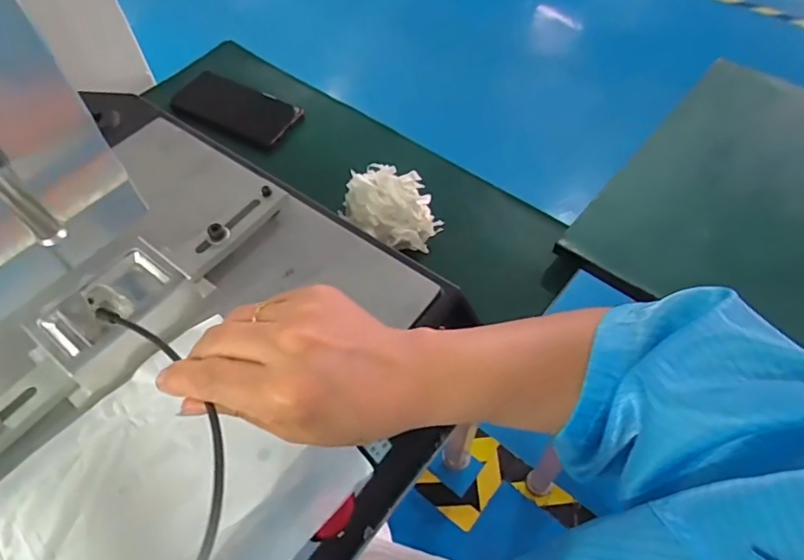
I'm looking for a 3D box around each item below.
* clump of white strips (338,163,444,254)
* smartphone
[{"bbox_3d":[-0.010,-0.071,0.520,0.094,0.045,0.076,4,56,4],"label":"clump of white strips"},{"bbox_3d":[-0.216,-0.223,0.696,0.171,0.015,0.077,23,60,16],"label":"smartphone"}]

